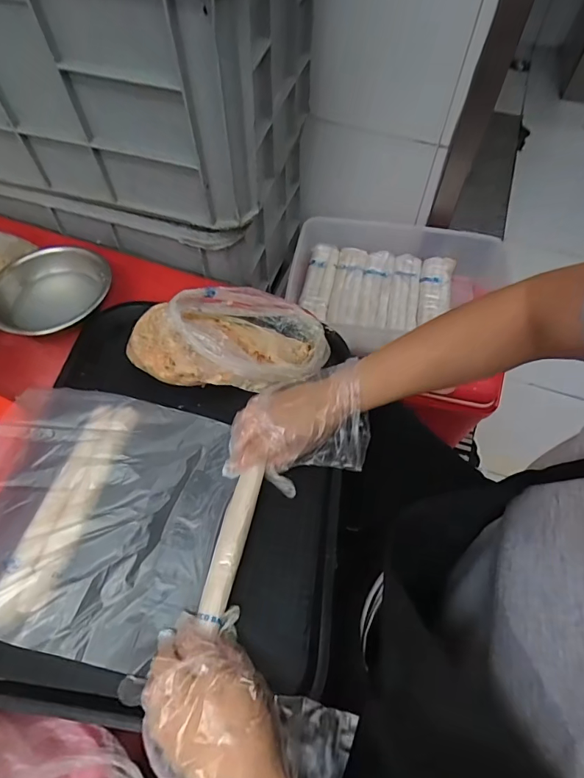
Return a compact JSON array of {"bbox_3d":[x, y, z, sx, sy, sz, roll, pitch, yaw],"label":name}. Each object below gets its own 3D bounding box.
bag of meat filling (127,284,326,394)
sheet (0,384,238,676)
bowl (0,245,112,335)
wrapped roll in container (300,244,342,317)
[{"bbox_3d":[-0.075,-0.069,0.515,0.232,0.070,0.114,3,58,1],"label":"bag of meat filling"},{"bbox_3d":[-0.206,0.120,0.448,0.263,0.030,0.246,11,61,5],"label":"sheet"},{"bbox_3d":[-0.309,-0.121,0.575,0.147,0.069,0.120,-34,64,-20],"label":"bowl"},{"bbox_3d":[0.050,-0.200,0.821,0.055,0.047,0.138,11,58,6],"label":"wrapped roll in container"}]

